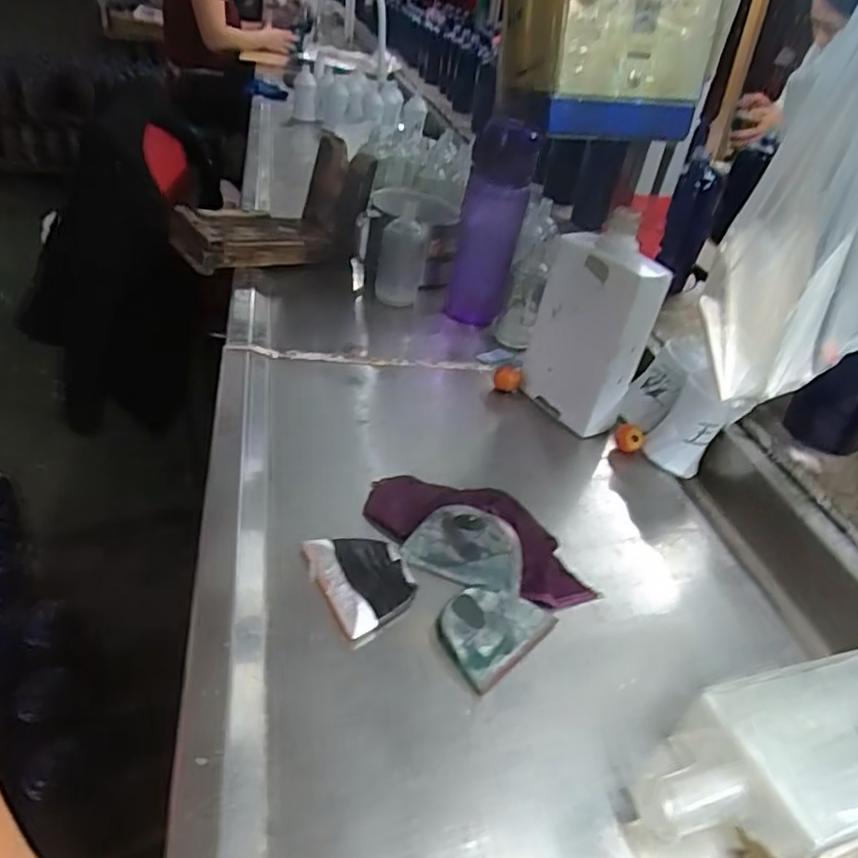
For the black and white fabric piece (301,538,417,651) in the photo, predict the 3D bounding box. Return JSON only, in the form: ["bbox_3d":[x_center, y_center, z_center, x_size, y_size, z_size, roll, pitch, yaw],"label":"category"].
[{"bbox_3d":[-0.043,0.103,0.453,0.064,0.009,0.084,-9,39,-21],"label":"black and white fabric piece"}]

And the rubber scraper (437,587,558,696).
[{"bbox_3d":[0.040,0.127,0.440,0.056,0.009,0.079,32,43,31],"label":"rubber scraper"}]

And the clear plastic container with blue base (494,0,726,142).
[{"bbox_3d":[0.146,-0.331,0.571,0.157,0.135,0.124,-2,37,-12],"label":"clear plastic container with blue base"}]

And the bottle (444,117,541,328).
[{"bbox_3d":[0.072,-0.241,0.801,0.078,0.227,0.063,7,36,0],"label":"bottle"}]

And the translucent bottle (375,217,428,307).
[{"bbox_3d":[-0.037,-0.205,0.838,0.059,0.109,0.052,7,36,0],"label":"translucent bottle"}]

